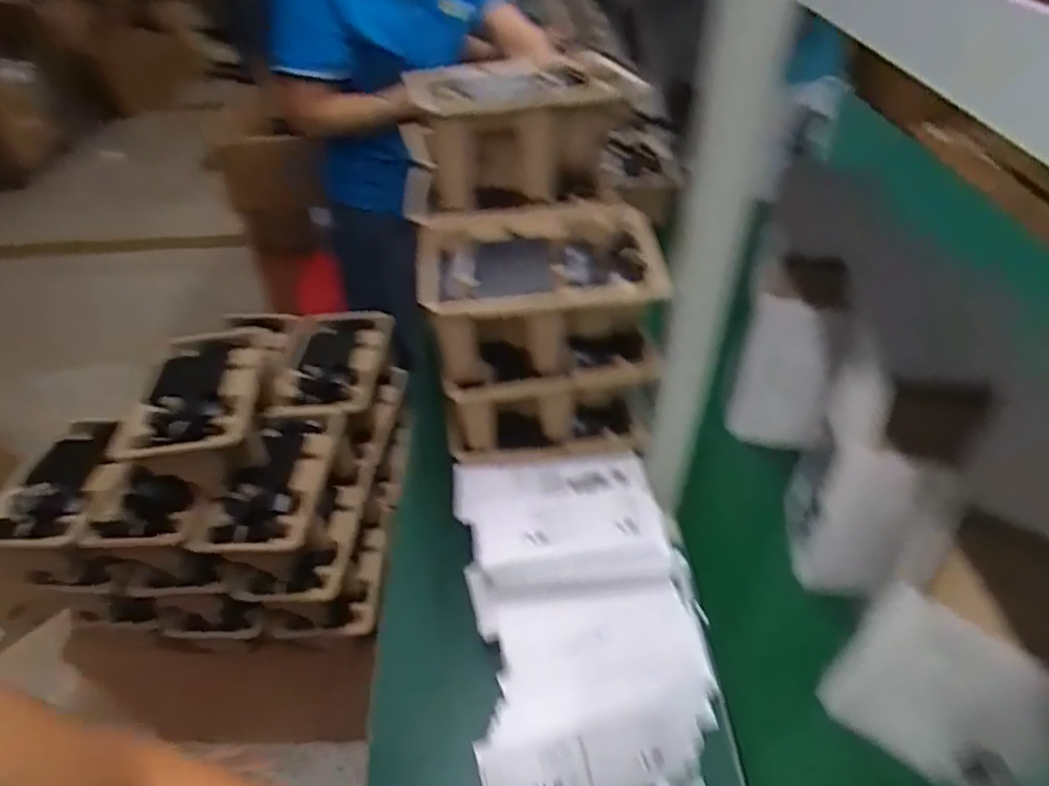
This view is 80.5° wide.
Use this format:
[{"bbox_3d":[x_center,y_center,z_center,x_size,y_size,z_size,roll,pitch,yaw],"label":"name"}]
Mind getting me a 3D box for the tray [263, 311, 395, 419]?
[{"bbox_3d":[-0.316,-0.048,1.015,0.165,0.043,0.251,-3,44,1],"label":"tray"}]

